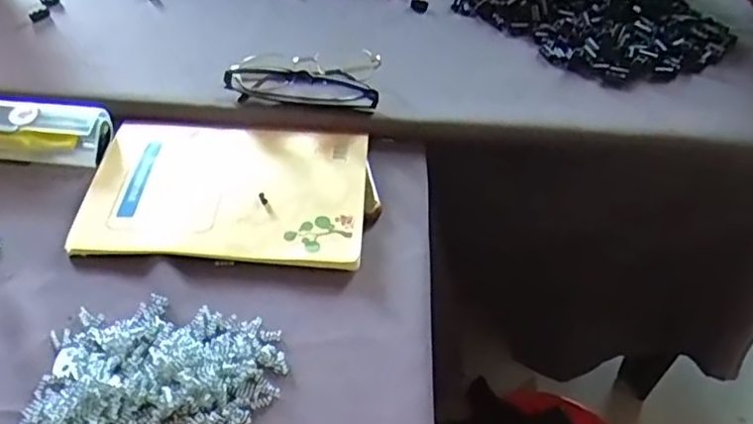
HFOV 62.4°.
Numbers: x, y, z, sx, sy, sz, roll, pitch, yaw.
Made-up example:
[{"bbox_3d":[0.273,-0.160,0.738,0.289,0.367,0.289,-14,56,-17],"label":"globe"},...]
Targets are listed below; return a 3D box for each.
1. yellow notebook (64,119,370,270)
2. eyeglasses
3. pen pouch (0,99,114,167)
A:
[{"bbox_3d":[-0.112,-0.025,0.479,0.205,0.006,0.146,3,48,1],"label":"yellow notebook"},{"bbox_3d":[-0.062,-0.119,0.544,0.127,0.031,0.069,6,48,3],"label":"eyeglasses"},{"bbox_3d":[-0.297,-0.069,0.496,0.157,0.027,0.044,2,48,0],"label":"pen pouch"}]

